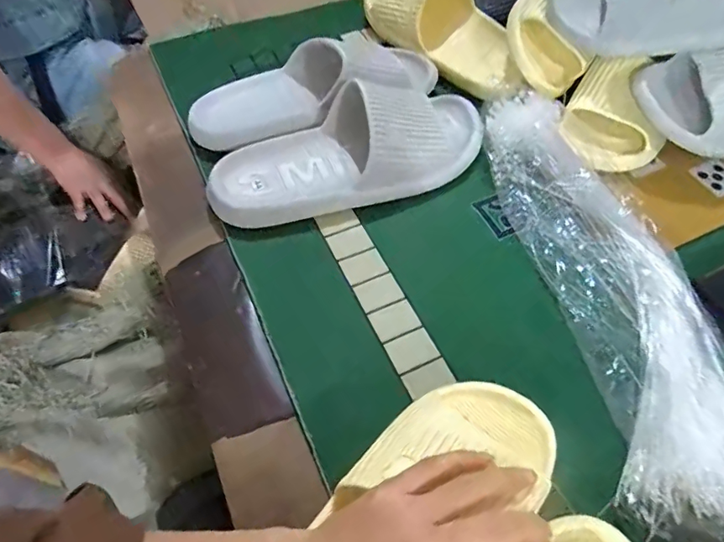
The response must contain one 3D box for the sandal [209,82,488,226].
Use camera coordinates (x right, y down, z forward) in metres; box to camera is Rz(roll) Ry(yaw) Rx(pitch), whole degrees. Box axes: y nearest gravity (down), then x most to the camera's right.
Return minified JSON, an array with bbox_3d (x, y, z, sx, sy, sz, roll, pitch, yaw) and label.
[{"bbox_3d":[-0.009,-0.122,0.484,0.281,0.075,0.112,-22,57,-14],"label":"sandal"}]

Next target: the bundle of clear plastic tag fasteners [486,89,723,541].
[{"bbox_3d":[0.208,-0.003,0.404,0.130,0.040,0.405,-4,55,-2],"label":"bundle of clear plastic tag fasteners"}]

